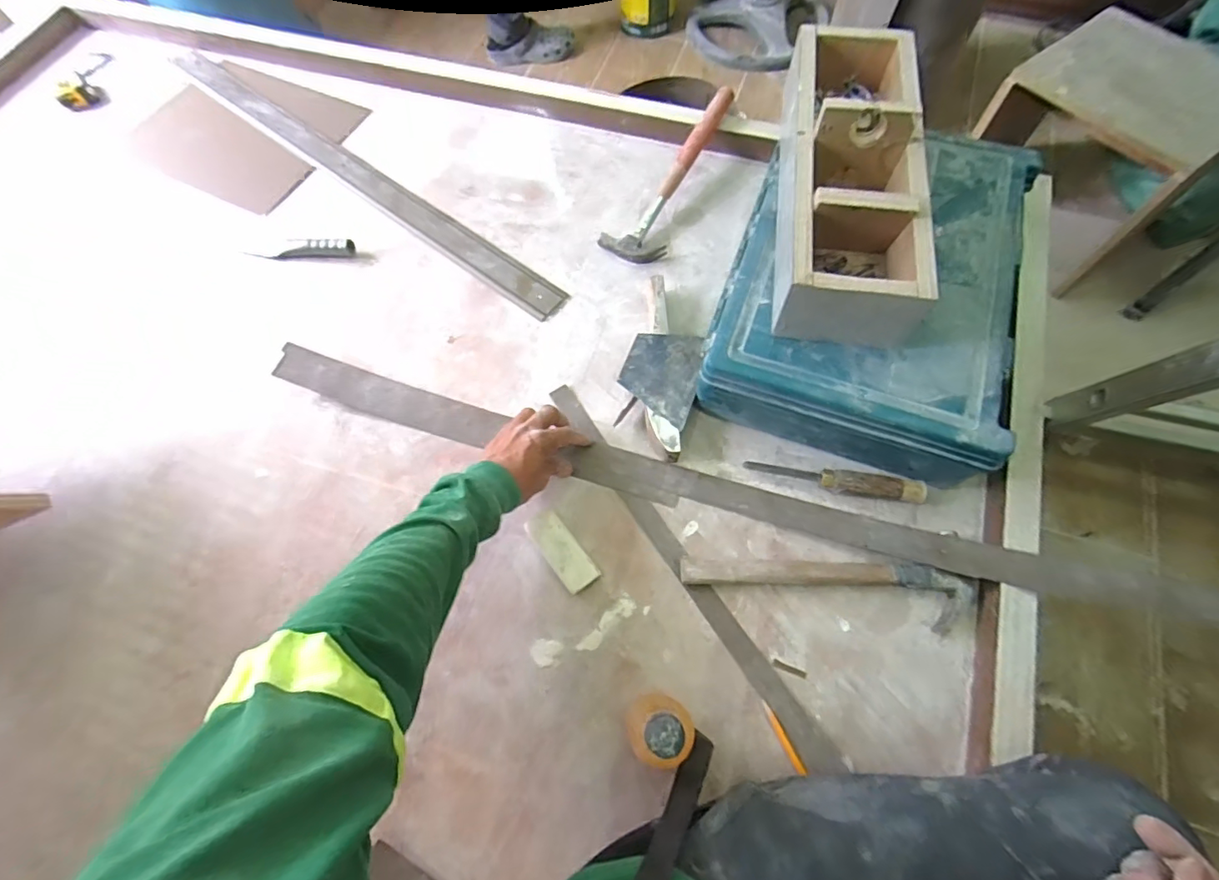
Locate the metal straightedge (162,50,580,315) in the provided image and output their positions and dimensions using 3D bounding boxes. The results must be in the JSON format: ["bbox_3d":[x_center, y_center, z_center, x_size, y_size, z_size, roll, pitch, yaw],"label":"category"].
[{"bbox_3d":[-0.457,-0.473,0.921,0.980,0.009,0.060,37,72,17],"label":"metal straightedge"}]

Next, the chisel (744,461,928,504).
[{"bbox_3d":[0.269,0.046,0.647,0.203,0.032,0.029,10,67,7],"label":"chisel"}]

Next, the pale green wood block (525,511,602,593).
[{"bbox_3d":[-0.055,0.128,0.626,0.040,0.019,0.100,-36,69,-13],"label":"pale green wood block"}]

